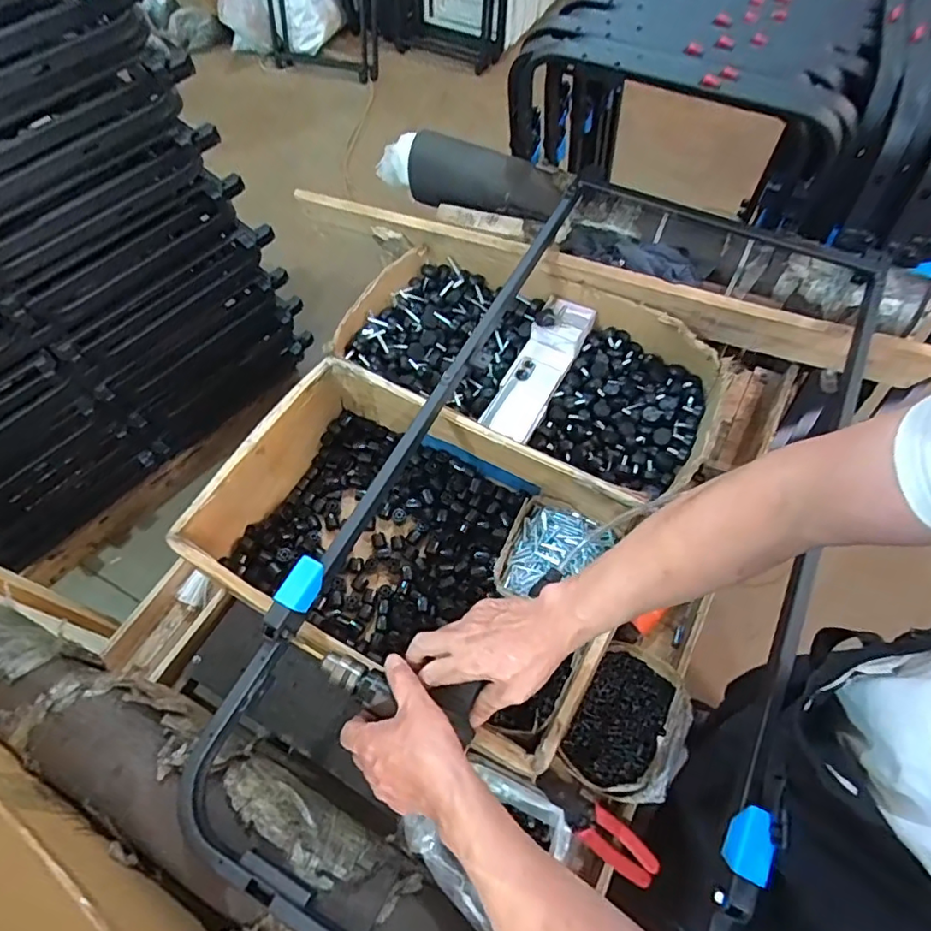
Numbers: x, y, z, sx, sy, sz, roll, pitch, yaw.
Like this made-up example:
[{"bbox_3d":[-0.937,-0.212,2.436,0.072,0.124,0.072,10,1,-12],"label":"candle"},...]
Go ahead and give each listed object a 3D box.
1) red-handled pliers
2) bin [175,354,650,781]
[{"bbox_3d":[0.159,0.445,0.707,0.162,0.010,0.046,31,66,33],"label":"red-handled pliers"},{"bbox_3d":[-0.072,0.105,0.777,0.498,0.163,0.339,26,65,15],"label":"bin"}]

